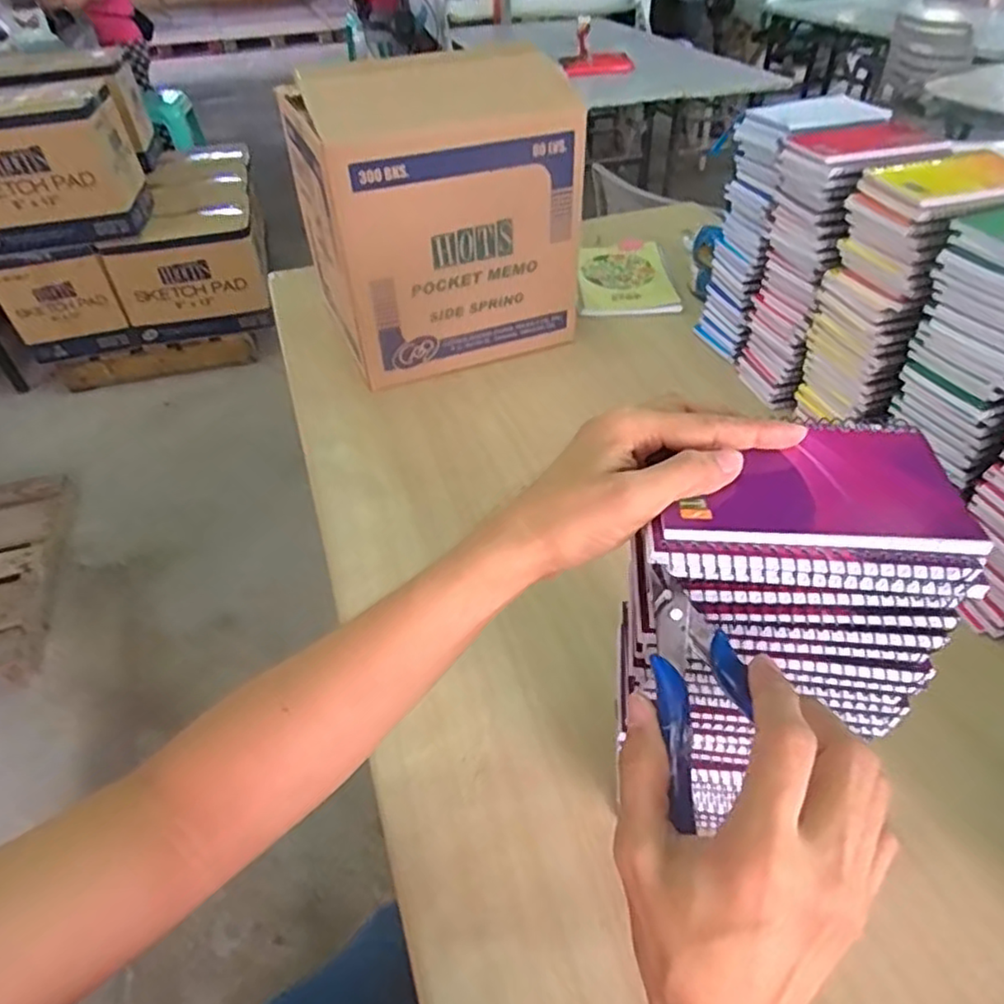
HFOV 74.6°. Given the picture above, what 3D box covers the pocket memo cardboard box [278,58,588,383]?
[{"bbox_3d":[-0.098,-0.405,0.909,0.329,0.337,0.269,-17,46,-16],"label":"pocket memo cardboard box"}]

